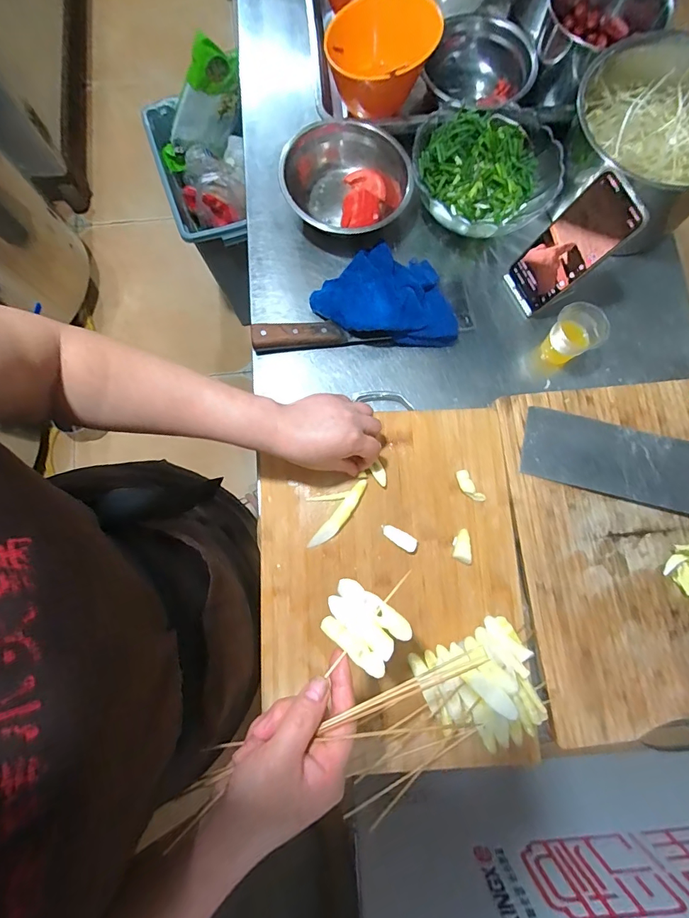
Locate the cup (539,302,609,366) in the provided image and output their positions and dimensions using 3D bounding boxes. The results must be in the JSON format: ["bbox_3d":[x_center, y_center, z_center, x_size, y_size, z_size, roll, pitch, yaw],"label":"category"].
[{"bbox_3d":[0.282,-0.153,0.522,0.057,0.072,0.060,0,80,-1],"label":"cup"}]

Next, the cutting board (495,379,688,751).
[{"bbox_3d":[0.347,0.100,0.481,0.287,0.023,0.391,-6,80,-2],"label":"cutting board"}]

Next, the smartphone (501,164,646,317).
[{"bbox_3d":[0.266,-0.251,0.500,0.013,0.159,0.073,-20,80,-33],"label":"smartphone"}]

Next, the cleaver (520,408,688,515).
[{"bbox_3d":[0.376,0.015,0.487,0.318,0.031,0.087,16,80,2],"label":"cleaver"}]

